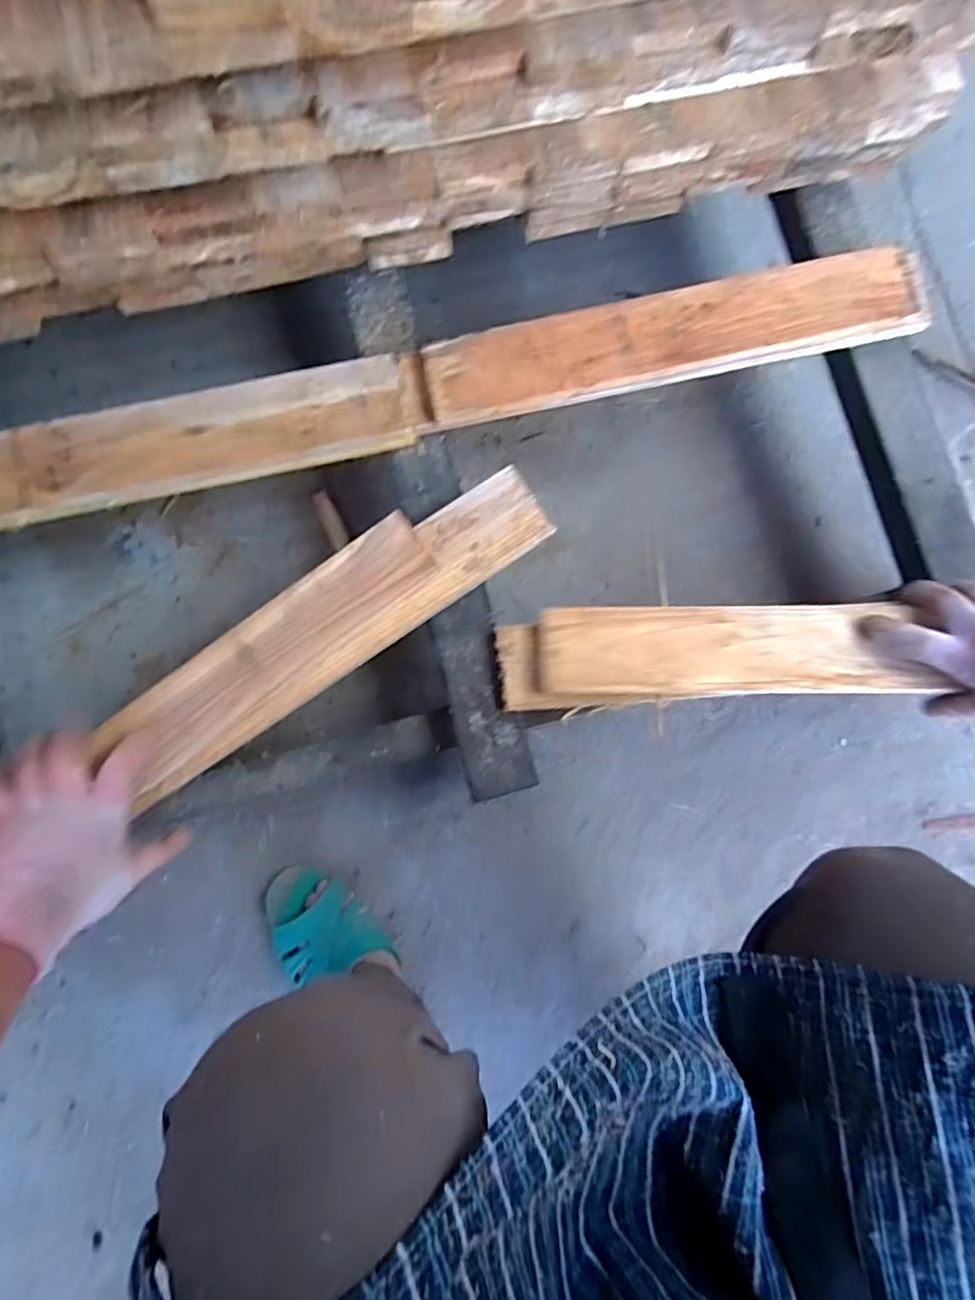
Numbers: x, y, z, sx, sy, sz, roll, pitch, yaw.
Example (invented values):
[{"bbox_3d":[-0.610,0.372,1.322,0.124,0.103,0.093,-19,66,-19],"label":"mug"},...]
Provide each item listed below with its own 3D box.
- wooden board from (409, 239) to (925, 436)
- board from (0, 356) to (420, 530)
[{"bbox_3d":[0.176,-0.289,0.554,0.463,0.026,0.079,-14,84,-4],"label":"wooden board"},{"bbox_3d":[-0.311,-0.160,0.515,0.501,0.034,0.076,-14,84,-4],"label":"board"}]

